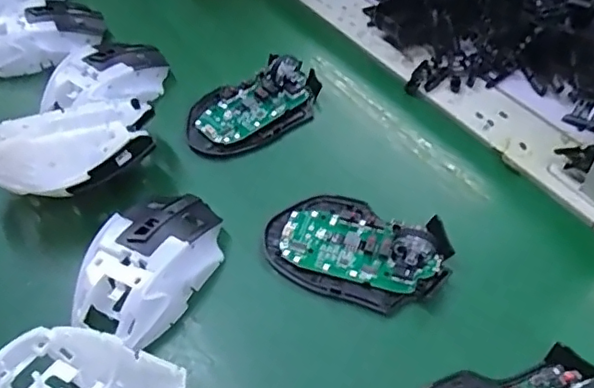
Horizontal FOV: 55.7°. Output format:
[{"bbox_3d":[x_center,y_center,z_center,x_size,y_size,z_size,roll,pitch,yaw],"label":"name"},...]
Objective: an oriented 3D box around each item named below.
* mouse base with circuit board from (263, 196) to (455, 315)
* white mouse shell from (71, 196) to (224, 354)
[{"bbox_3d":[0.036,0.029,0.352,0.112,0.023,0.068,18,55,18],"label":"mouse base with circuit board"},{"bbox_3d":[-0.087,0.041,0.344,0.065,0.037,0.106,15,54,16],"label":"white mouse shell"}]

